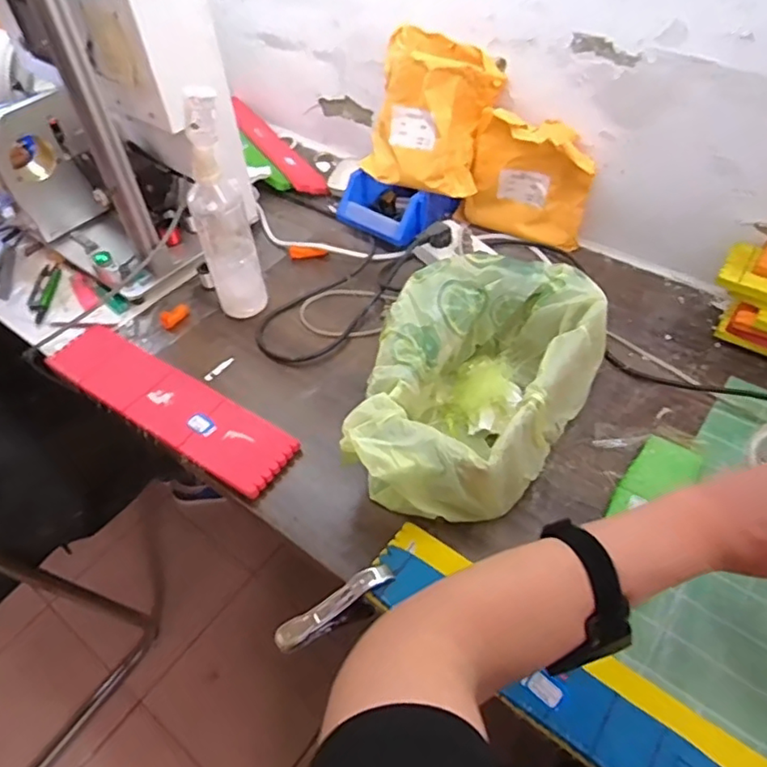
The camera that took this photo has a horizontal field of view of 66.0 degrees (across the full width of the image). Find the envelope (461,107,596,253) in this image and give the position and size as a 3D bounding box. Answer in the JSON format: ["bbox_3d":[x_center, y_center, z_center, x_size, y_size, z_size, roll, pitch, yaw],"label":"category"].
[{"bbox_3d":[0.196,-0.271,0.797,0.166,0.149,0.044,23,54,21],"label":"envelope"}]

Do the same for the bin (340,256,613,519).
[{"bbox_3d":[0.086,-0.002,0.605,0.195,0.117,0.304,28,56,24],"label":"bin"}]

